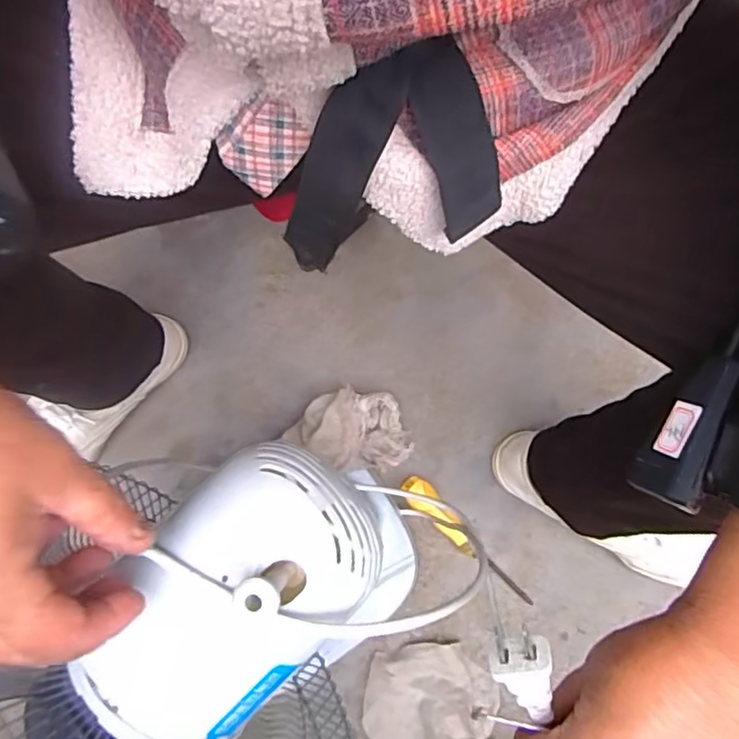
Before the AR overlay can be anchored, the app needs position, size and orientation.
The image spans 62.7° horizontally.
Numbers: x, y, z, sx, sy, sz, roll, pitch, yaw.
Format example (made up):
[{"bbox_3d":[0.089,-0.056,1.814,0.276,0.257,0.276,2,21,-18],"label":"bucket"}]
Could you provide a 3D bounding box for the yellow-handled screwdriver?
[{"bbox_3d":[0.100,0.185,0.643,0.033,0.027,0.179,-40,83,-7],"label":"yellow-handled screwdriver"}]

